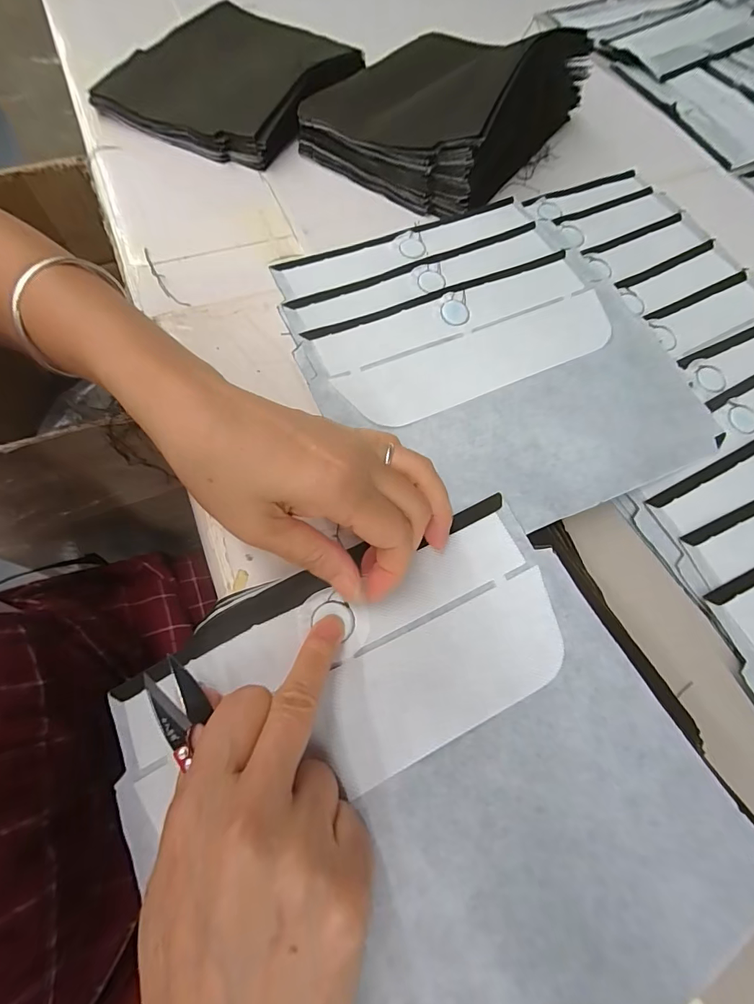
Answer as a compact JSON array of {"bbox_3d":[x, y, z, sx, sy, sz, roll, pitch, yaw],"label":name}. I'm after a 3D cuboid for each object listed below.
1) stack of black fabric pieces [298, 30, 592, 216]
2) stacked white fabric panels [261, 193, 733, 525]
[{"bbox_3d":[0.067,-0.424,0.441,0.210,0.087,0.244,34,69,11],"label":"stack of black fabric pieces"},{"bbox_3d":[0.078,-0.114,0.315,0.248,0.014,0.273,-21,70,-12],"label":"stacked white fabric panels"}]

